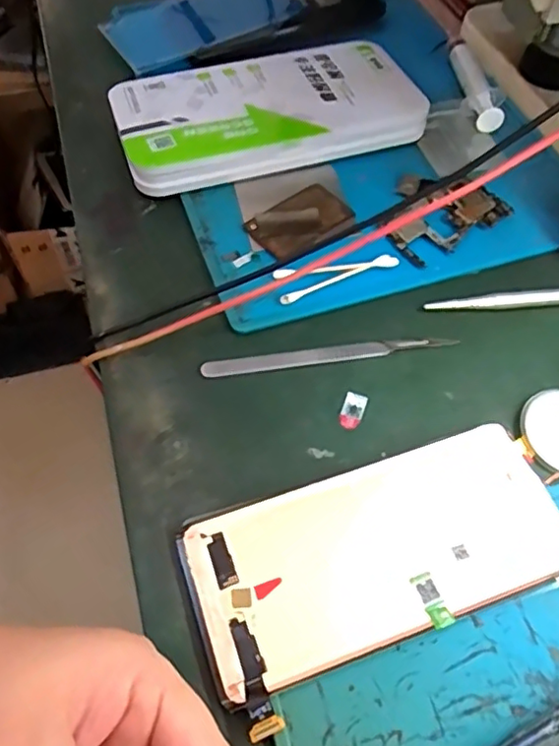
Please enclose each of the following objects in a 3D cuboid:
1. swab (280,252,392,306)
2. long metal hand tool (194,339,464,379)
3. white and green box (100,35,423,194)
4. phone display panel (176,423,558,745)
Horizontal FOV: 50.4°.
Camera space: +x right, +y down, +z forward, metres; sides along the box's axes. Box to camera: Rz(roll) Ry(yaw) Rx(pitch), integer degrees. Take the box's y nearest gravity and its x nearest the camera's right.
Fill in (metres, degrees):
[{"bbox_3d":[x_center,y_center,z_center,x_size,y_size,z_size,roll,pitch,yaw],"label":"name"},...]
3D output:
[{"bbox_3d":[0.032,-0.053,0.333,0.070,0.007,0.006,-22,60,-14],"label":"swab"},{"bbox_3d":[0.026,-0.011,0.312,0.131,0.004,0.010,-8,58,-5],"label":"long metal hand tool"},{"bbox_3d":[-0.008,-0.179,0.402,0.196,0.027,0.103,-15,59,-10],"label":"white and green box"},{"bbox_3d":[0.043,0.075,0.254,0.160,0.006,0.081,-20,60,-13],"label":"phone display panel"}]

